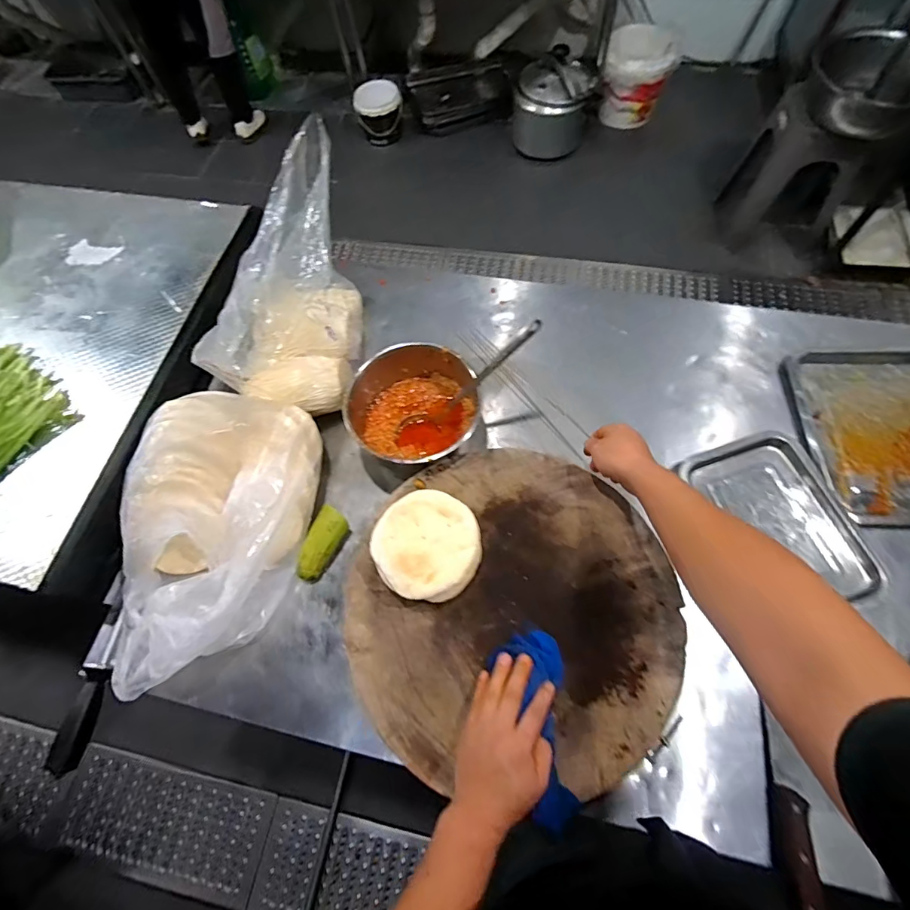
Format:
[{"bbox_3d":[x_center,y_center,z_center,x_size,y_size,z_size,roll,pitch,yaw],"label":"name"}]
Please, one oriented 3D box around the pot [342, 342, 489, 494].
[{"bbox_3d":[-0.066,-0.062,0.697,0.191,0.124,0.192,-1,66,3],"label":"pot"}]

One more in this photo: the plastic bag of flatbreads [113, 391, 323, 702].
[{"bbox_3d":[-0.336,0.107,0.623,0.243,0.112,0.385,5,67,5],"label":"plastic bag of flatbreads"}]

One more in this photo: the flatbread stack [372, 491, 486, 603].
[{"bbox_3d":[-0.034,0.113,0.566,0.130,0.058,0.127,-43,72,-14],"label":"flatbread stack"}]

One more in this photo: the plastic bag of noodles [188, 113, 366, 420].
[{"bbox_3d":[-0.234,-0.228,0.658,0.152,0.263,0.287,-1,67,4],"label":"plastic bag of noodles"}]

